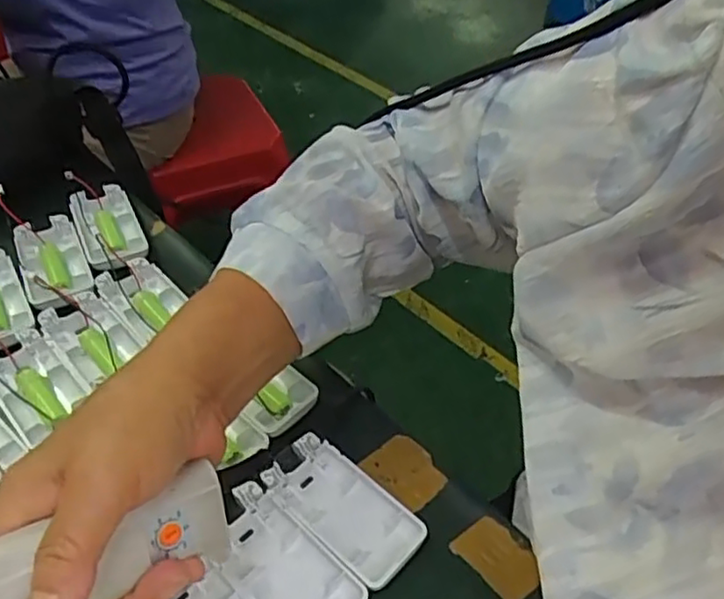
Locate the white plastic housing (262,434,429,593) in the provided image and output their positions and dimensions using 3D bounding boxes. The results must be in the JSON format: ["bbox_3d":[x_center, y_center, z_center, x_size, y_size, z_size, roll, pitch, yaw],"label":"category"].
[{"bbox_3d":[-0.011,0.116,0.369,0.092,0.011,0.046,34,53,28],"label":"white plastic housing"}]

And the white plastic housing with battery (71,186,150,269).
[{"bbox_3d":[-0.200,-0.059,0.519,0.045,0.018,0.089,-19,49,-19],"label":"white plastic housing with battery"}]

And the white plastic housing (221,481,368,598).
[{"bbox_3d":[-0.043,0.139,0.346,0.092,0.012,0.043,36,54,29],"label":"white plastic housing"}]

